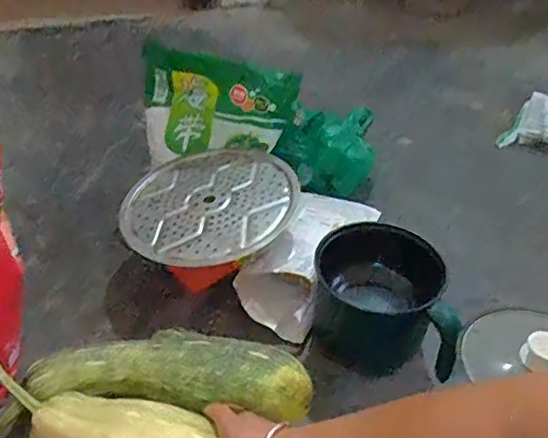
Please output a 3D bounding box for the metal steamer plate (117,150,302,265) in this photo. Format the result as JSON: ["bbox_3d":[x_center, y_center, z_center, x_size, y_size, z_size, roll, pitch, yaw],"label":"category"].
[{"bbox_3d":[-0.110,-0.023,0.888,0.268,0.021,0.259,2,41,12],"label":"metal steamer plate"}]

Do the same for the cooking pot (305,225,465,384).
[{"bbox_3d":[0.149,0.114,0.788,0.188,0.143,0.144,8,39,10],"label":"cooking pot"}]

